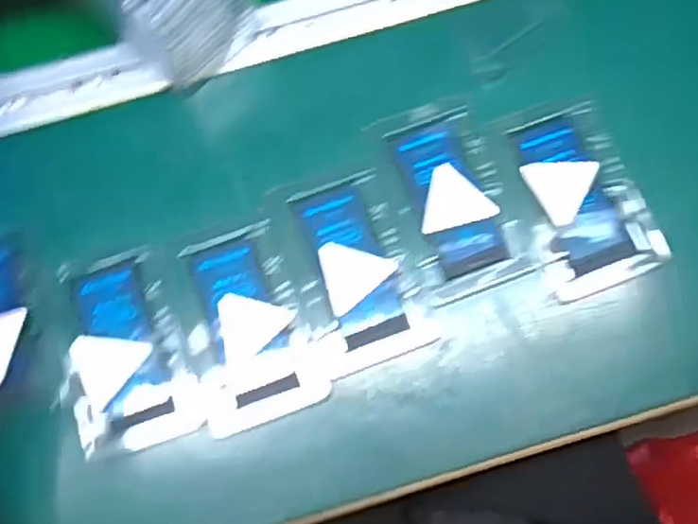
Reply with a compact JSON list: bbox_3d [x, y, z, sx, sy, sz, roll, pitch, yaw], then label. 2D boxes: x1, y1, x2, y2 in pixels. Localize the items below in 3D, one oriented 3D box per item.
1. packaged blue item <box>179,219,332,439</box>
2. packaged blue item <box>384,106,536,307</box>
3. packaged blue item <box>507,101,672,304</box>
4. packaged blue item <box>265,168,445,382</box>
[{"bbox_3d":[-0.065,0.040,0.426,0.073,0.006,0.118,-21,81,-3],"label":"packaged blue item"},{"bbox_3d":[0.067,-0.038,0.440,0.067,0.004,0.116,-22,81,-3],"label":"packaged blue item"},{"bbox_3d":[0.152,-0.042,0.441,0.076,0.006,0.117,-16,80,-2],"label":"packaged blue item"},{"bbox_3d":[0.001,0.004,0.432,0.075,0.007,0.123,-22,81,-3],"label":"packaged blue item"}]

